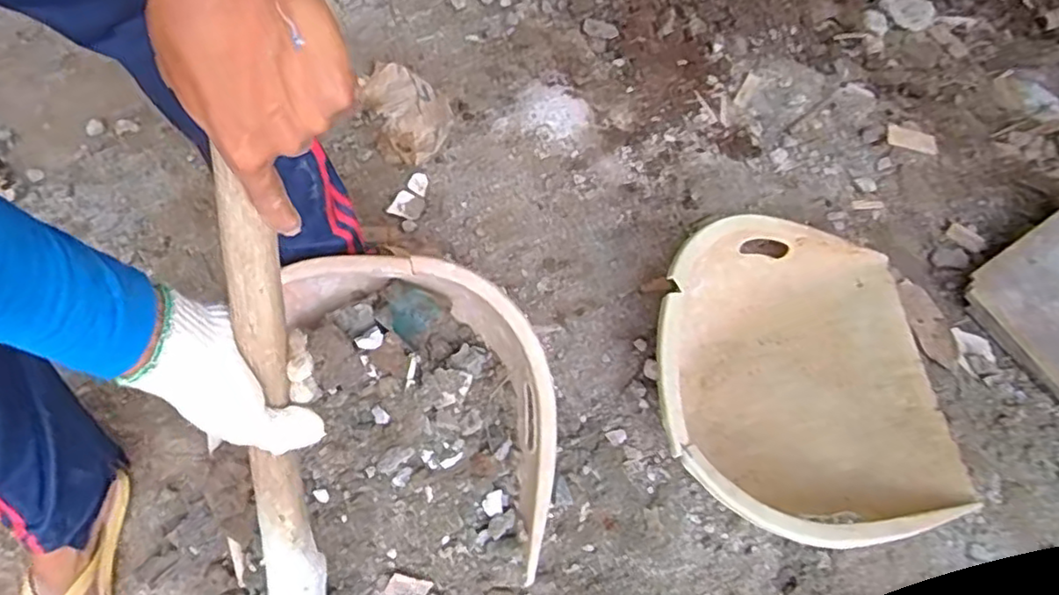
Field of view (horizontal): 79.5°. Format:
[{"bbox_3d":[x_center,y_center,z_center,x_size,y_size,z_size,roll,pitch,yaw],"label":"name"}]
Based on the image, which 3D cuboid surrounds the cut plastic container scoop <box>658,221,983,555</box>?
[{"bbox_3d":[0.347,0.097,0.826,0.389,0.161,0.413,-6,71,-1],"label":"cut plastic container scoop"}]

